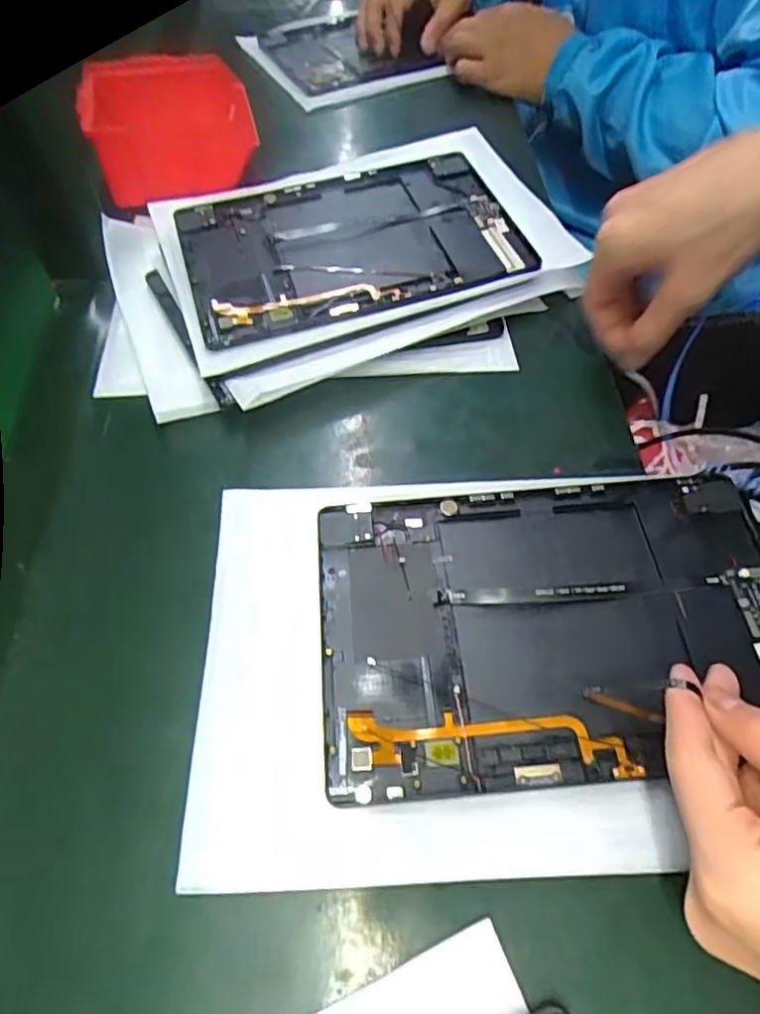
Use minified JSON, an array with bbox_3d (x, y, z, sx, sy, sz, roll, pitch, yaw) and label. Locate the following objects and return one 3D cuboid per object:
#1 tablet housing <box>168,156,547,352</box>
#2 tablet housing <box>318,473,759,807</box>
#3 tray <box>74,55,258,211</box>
[{"bbox_3d":[-0.022,-0.193,0.450,0.236,0.008,0.154,-17,61,-8],"label":"tablet housing"},{"bbox_3d":[0.089,0.056,0.315,0.233,0.008,0.153,-4,57,-1],"label":"tablet housing"},{"bbox_3d":[-0.168,-0.311,0.506,0.136,0.100,0.026,-27,26,-20],"label":"tray"}]

